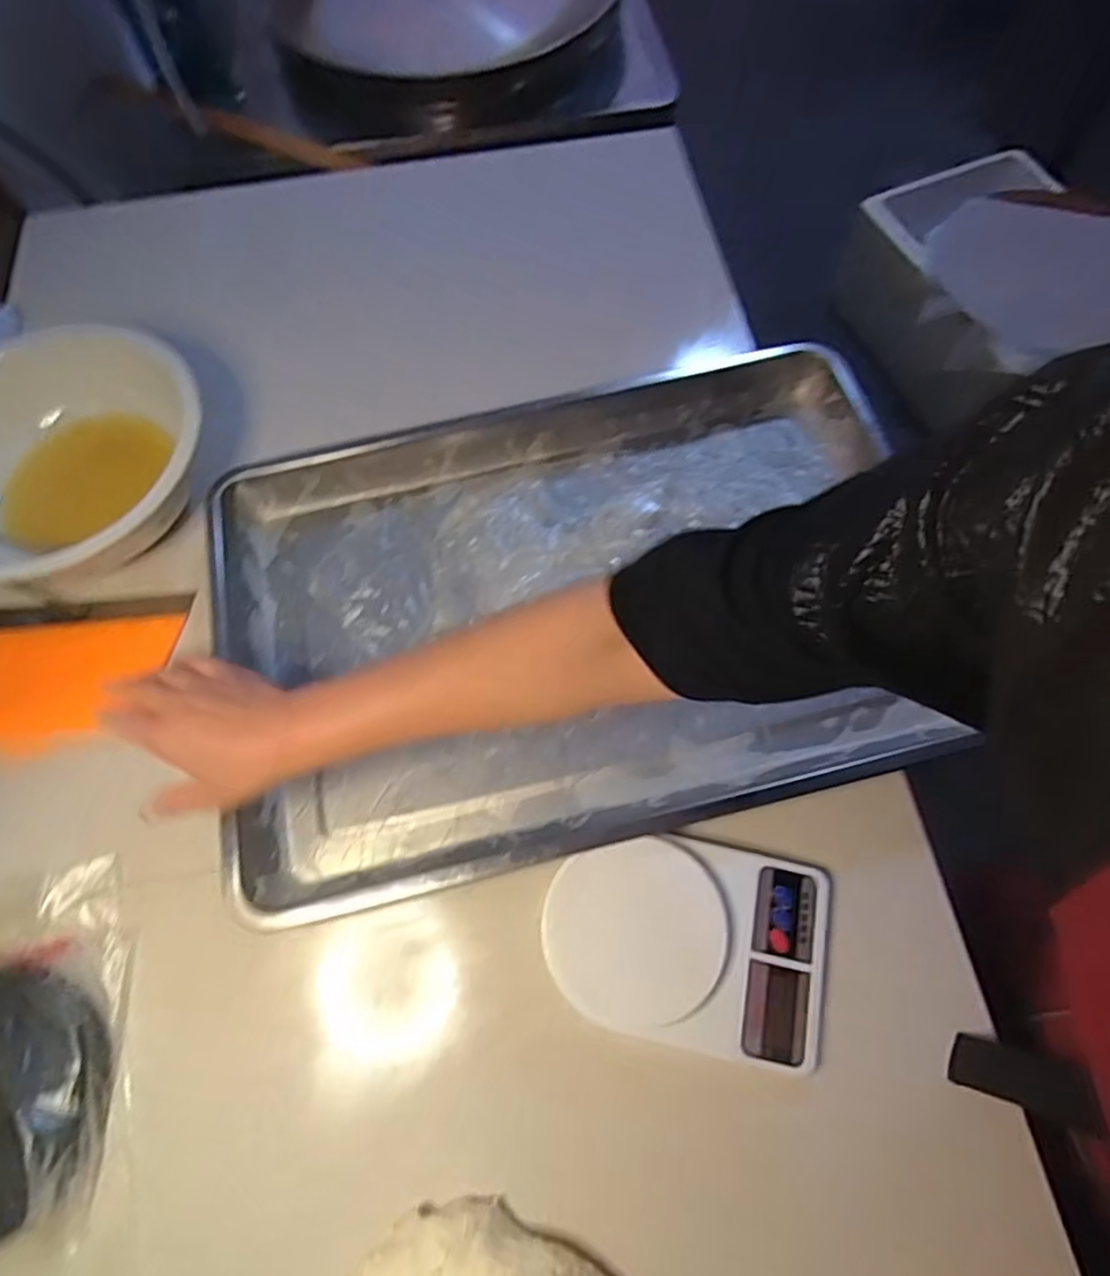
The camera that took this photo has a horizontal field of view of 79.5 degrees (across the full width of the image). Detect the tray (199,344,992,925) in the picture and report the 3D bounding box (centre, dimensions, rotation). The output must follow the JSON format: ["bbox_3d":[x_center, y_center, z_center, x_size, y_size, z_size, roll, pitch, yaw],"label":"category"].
[{"bbox_3d":[0.016,-0.044,0.571,0.595,0.051,0.420,-13,70,-4],"label":"tray"}]

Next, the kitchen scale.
[{"bbox_3d":[0.093,0.211,0.468,0.194,0.042,0.130,10,69,7],"label":"kitchen scale"}]

